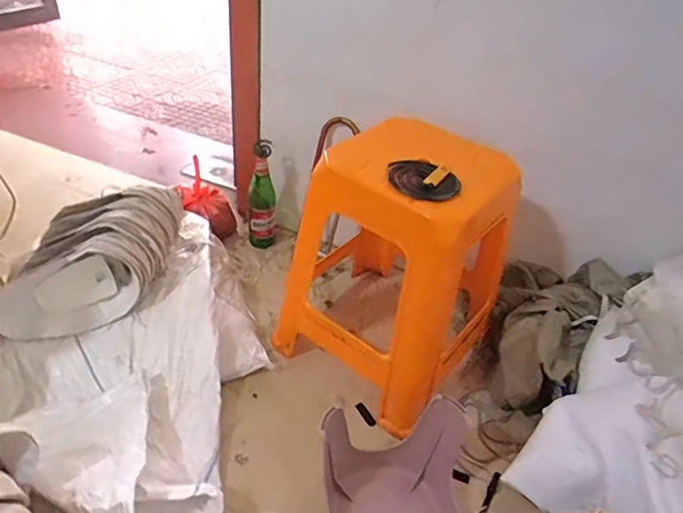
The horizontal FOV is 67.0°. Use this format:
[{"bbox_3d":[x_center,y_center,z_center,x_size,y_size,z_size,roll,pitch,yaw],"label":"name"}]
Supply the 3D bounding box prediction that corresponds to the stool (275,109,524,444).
[{"bbox_3d":[0.126,0.009,1.058,0.351,0.495,0.373,29,44,24],"label":"stool"}]

